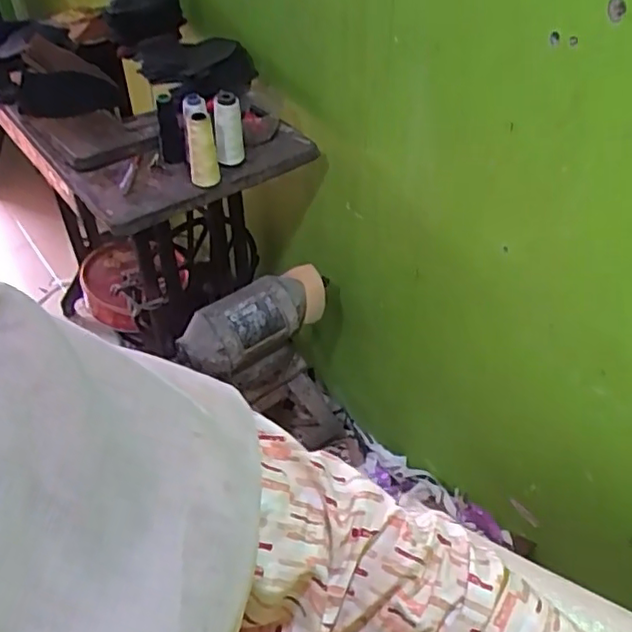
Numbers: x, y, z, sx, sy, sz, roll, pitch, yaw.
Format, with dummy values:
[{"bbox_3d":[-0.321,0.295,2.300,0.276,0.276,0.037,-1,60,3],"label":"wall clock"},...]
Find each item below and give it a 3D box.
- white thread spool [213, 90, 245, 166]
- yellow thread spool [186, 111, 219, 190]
[{"bbox_3d":[-0.141,-0.300,1.029,0.040,0.118,0.040,0,45,0],"label":"white thread spool"},{"bbox_3d":[-0.178,-0.259,0.996,0.045,0.112,0.041,-4,45,-4],"label":"yellow thread spool"}]

